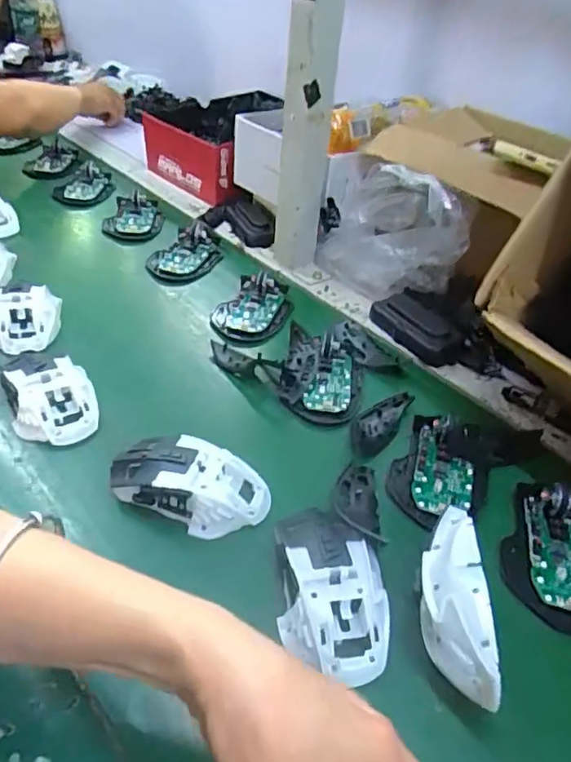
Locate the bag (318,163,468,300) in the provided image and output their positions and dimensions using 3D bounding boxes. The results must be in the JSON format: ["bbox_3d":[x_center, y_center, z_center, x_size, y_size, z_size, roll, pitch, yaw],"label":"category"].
[{"bbox_3d":[0.122,-0.178,0.663,0.073,0.142,0.167,-24,51,-34],"label":"bag"}]

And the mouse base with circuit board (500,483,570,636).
[{"bbox_3d":[0.191,0.119,0.404,0.070,0.019,0.107,17,41,9],"label":"mouse base with circuit board"}]

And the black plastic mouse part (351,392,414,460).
[{"bbox_3d":[0.081,0.035,0.504,0.035,0.008,0.094,29,44,21],"label":"black plastic mouse part"}]

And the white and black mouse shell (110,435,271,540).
[{"bbox_3d":[-0.069,0.074,0.421,0.111,0.039,0.058,14,40,5],"label":"white and black mouse shell"}]

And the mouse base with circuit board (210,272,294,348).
[{"bbox_3d":[-0.034,-0.082,0.630,0.073,0.023,0.112,24,42,16],"label":"mouse base with circuit board"}]

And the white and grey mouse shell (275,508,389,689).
[{"bbox_3d":[0.028,0.126,0.363,0.063,0.032,0.107,5,40,-6],"label":"white and grey mouse shell"}]

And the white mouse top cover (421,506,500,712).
[{"bbox_3d":[0.095,0.132,0.339,0.030,0.061,0.101,6,40,-5],"label":"white mouse top cover"}]

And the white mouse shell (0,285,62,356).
[{"bbox_3d":[-0.255,-0.061,0.562,0.067,0.036,0.068,-3,42,-15],"label":"white mouse shell"}]

